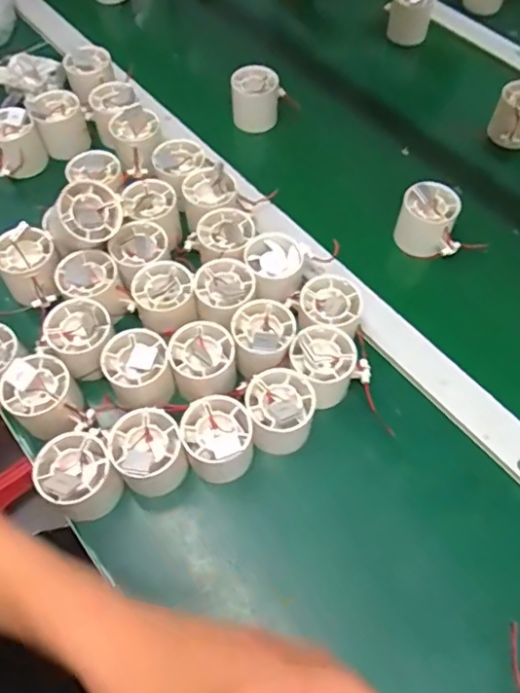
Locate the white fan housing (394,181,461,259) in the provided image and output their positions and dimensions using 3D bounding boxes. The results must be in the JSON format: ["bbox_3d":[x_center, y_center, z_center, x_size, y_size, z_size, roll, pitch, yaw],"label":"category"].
[{"bbox_3d":[0.174,-0.128,0.559,0.060,0.051,0.056,0,59,0],"label":"white fan housing"}]

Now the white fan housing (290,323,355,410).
[{"bbox_3d":[0.053,0.016,0.472,0.051,0.043,0.059,10,60,5],"label":"white fan housing"}]

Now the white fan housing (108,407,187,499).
[{"bbox_3d":[-0.087,0.083,0.437,0.052,0.054,0.054,0,59,0],"label":"white fan housing"}]

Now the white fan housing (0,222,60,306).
[{"bbox_3d":[-0.212,-0.075,0.510,0.053,0.044,0.057,-27,63,-16],"label":"white fan housing"}]

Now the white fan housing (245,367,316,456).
[{"bbox_3d":[0.017,0.053,0.452,0.052,0.044,0.054,0,59,0],"label":"white fan housing"}]

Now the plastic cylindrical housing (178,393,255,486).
[{"bbox_3d":[-0.033,0.074,0.441,0.052,0.047,0.054,0,59,0],"label":"plastic cylindrical housing"}]

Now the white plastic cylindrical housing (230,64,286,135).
[{"bbox_3d":[-0.004,-0.295,0.659,0.057,0.053,0.051,6,60,3],"label":"white plastic cylindrical housing"}]

